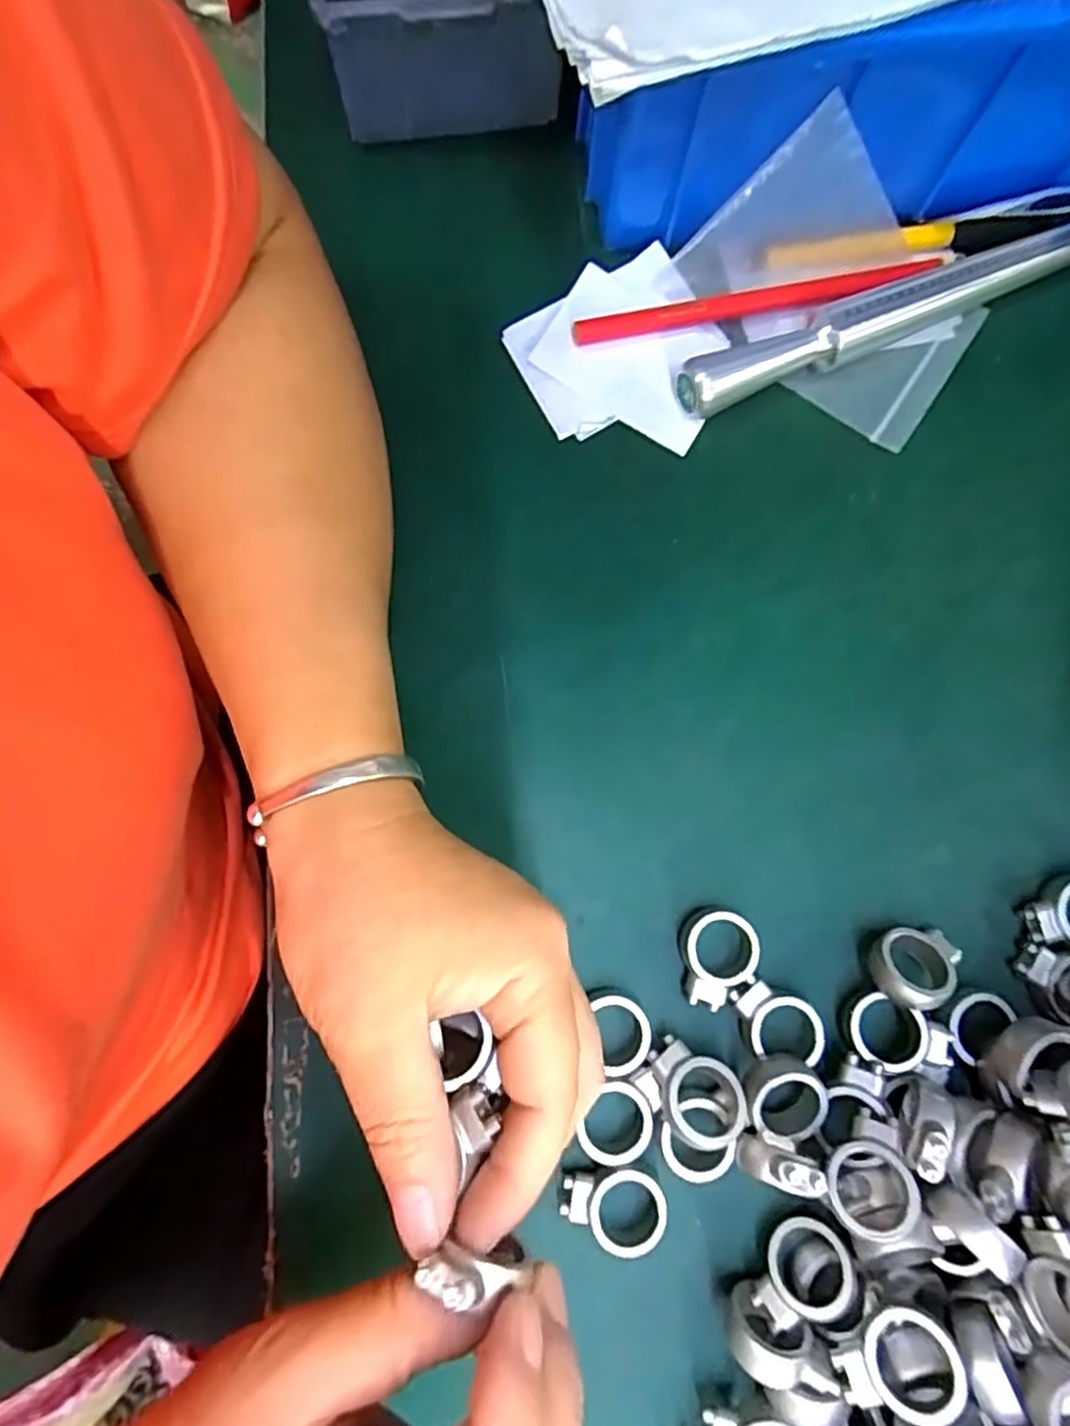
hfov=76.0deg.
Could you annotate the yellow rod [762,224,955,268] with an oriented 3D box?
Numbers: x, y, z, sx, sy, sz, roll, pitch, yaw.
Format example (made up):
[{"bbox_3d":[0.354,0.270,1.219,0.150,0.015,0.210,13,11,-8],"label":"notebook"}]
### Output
[{"bbox_3d":[0.134,-0.193,0.283,0.078,0.007,0.007,-10,80,-3],"label":"yellow rod"}]

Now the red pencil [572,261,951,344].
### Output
[{"bbox_3d":[0.089,-0.167,0.278,0.147,0.008,0.009,-10,80,-3],"label":"red pencil"}]

